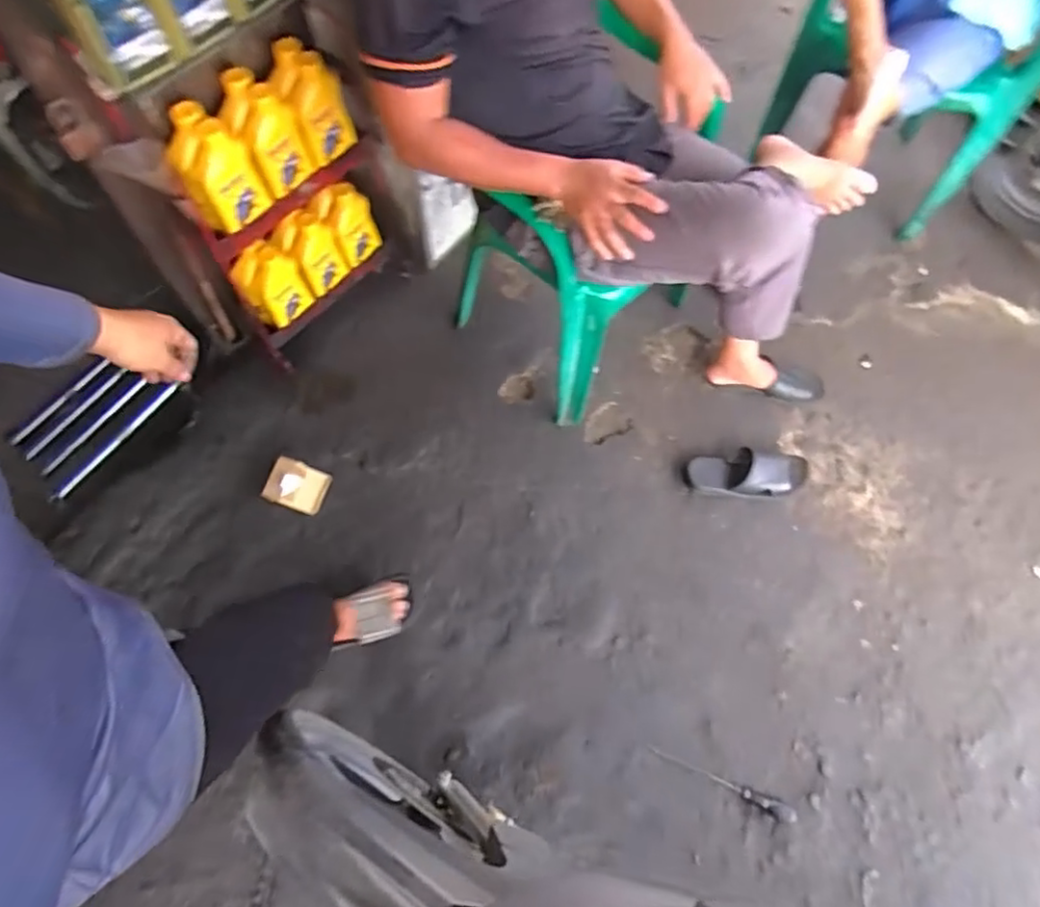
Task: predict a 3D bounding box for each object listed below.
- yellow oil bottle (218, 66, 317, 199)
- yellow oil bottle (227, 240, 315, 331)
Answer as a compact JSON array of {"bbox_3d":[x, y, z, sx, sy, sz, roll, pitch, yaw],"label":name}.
[{"bbox_3d":[-0.467,-0.588,1.195,0.115,0.218,0.068,-45,50,-17],"label":"yellow oil bottle"},{"bbox_3d":[-0.567,-0.386,1.465,0.099,0.192,0.117,35,69,14],"label":"yellow oil bottle"}]

